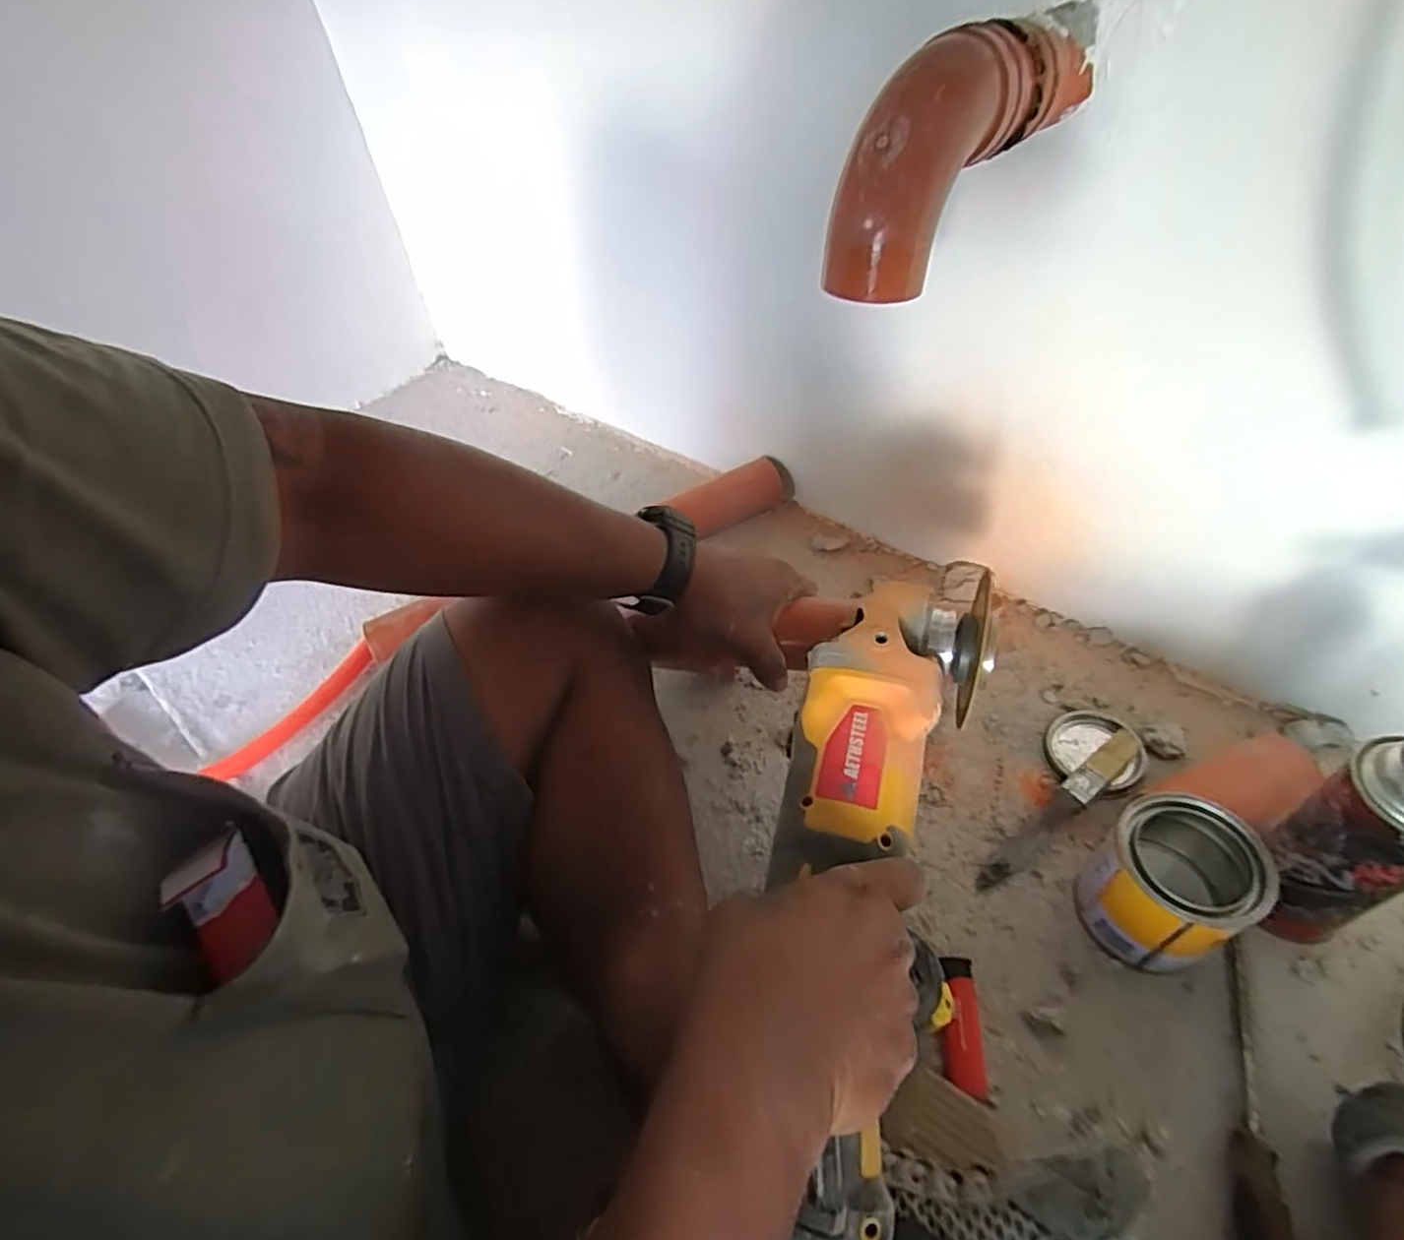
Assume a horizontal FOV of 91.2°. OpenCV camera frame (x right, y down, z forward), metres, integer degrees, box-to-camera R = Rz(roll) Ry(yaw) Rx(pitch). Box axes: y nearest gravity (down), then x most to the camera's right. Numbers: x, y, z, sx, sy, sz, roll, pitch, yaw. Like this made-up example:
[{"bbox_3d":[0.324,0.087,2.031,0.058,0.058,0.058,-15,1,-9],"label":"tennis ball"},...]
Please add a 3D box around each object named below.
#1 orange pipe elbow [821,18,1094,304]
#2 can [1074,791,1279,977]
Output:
[{"bbox_3d":[0.143,-0.260,0.365,0.216,0.092,0.051,-45,56,-10],"label":"orange pipe elbow"},{"bbox_3d":[0.309,0.176,0.457,0.082,0.102,0.080,-3,48,4],"label":"can"}]

